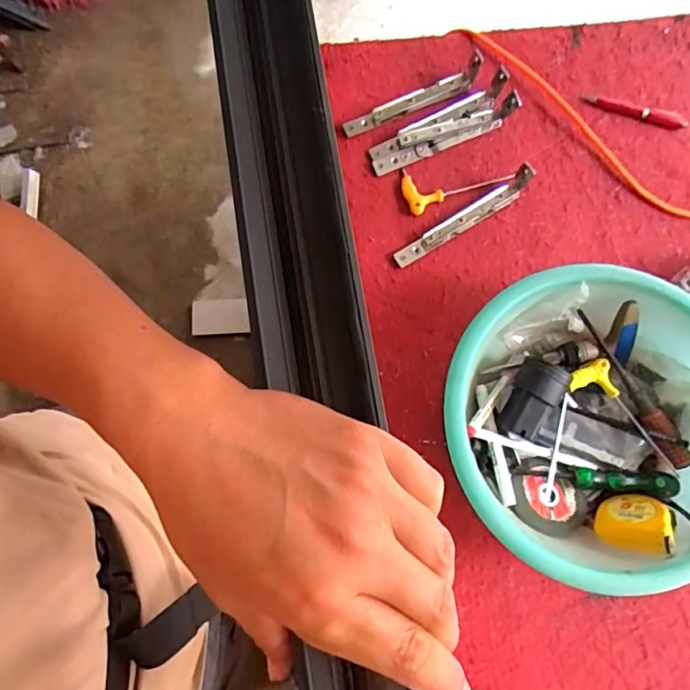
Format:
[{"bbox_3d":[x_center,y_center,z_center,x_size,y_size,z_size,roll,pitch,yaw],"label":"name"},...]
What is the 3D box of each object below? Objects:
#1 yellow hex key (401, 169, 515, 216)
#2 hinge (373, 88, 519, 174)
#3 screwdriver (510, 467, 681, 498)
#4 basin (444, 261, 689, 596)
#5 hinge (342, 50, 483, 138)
[{"bbox_3d":[0.143,-0.224,0.673,0.145,0.010,0.067,-22,79,-6],"label":"yellow hex key"},{"bbox_3d":[0.129,-0.282,0.666,0.192,0.044,0.034,-22,79,-6],"label":"hinge"},{"bbox_3d":[0.277,0.149,0.564,0.174,0.025,0.024,4,77,0],"label":"screwdriver"},{"bbox_3d":[0.261,0.085,0.557,0.308,0.110,0.302,0,77,-1],"label":"basin"},{"bbox_3d":[0.094,-0.333,0.688,0.203,0.040,0.031,-25,79,-6],"label":"hinge"}]

